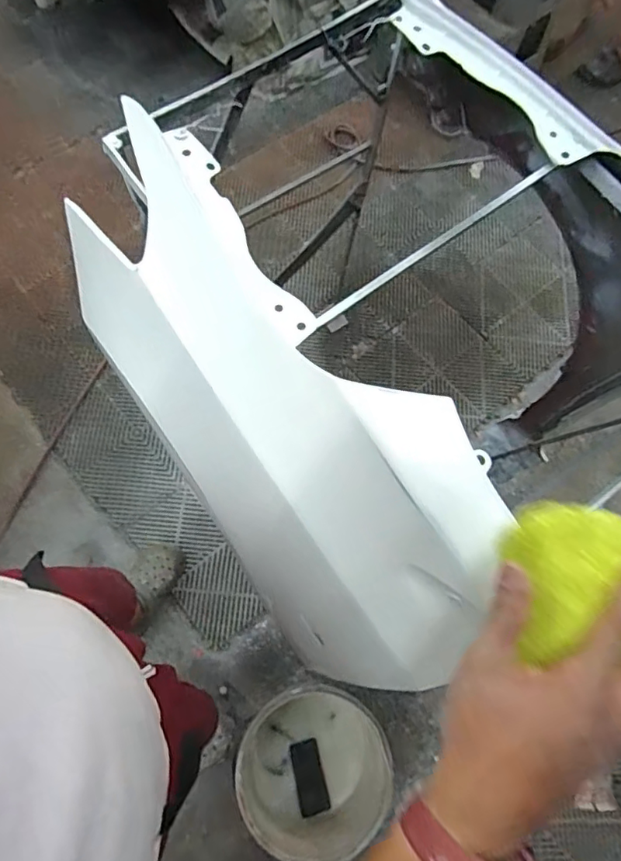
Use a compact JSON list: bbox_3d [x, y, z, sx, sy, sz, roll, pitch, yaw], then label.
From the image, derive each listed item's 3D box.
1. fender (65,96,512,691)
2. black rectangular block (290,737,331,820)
[{"bbox_3d":[-0.068,-0.003,0.686,0.099,0.404,0.645,-25,66,-36],"label":"fender"},{"bbox_3d":[-0.002,0.785,1.227,0.068,0.006,0.142,-17,60,1],"label":"black rectangular block"}]

